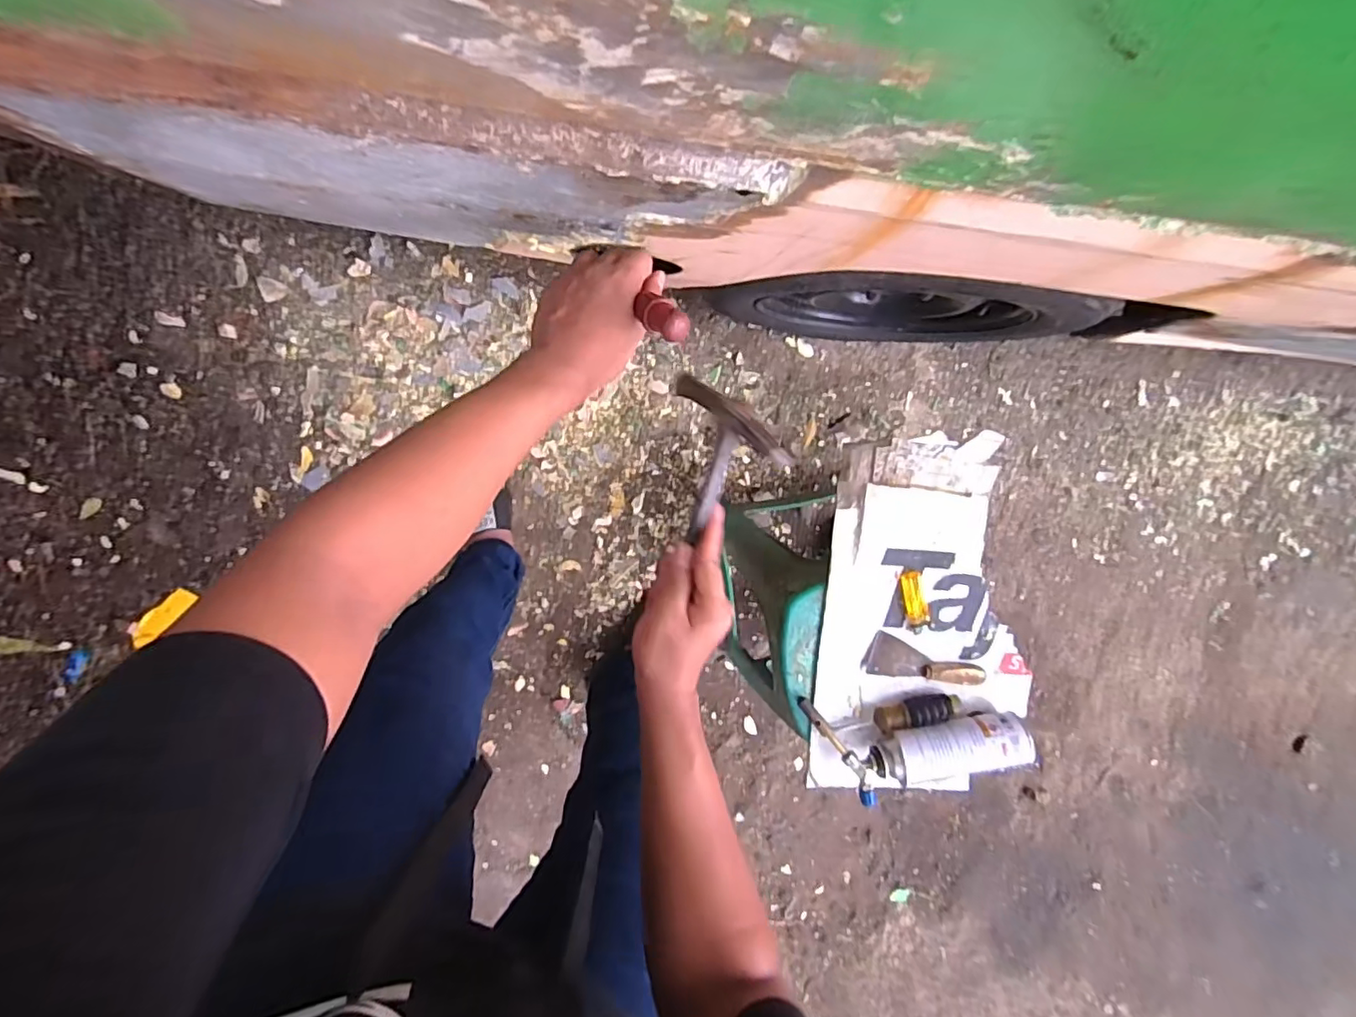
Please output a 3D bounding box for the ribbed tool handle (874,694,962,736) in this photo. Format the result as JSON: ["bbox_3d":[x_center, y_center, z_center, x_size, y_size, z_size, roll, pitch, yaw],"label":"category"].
[{"bbox_3d":[0.307,0.260,0.754,0.105,0.025,0.027,-20,98,1],"label":"ribbed tool handle"}]

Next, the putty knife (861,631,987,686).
[{"bbox_3d":[0.315,0.208,0.755,0.147,0.016,0.055,19,97,-4],"label":"putty knife"}]

